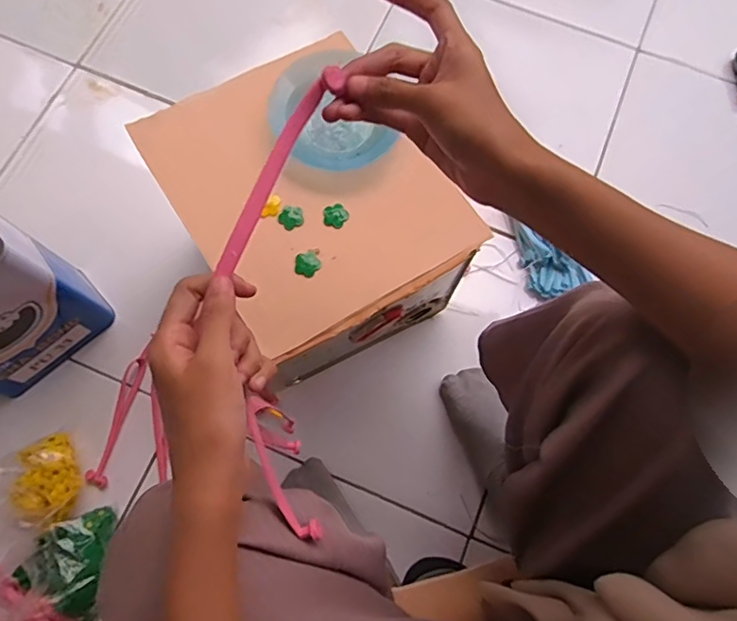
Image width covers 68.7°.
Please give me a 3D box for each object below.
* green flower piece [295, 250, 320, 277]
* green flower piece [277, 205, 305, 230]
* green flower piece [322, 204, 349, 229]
[{"bbox_3d":[-0.056,-0.043,0.498,0.022,0.004,0.024,0,74,-1],"label":"green flower piece"},{"bbox_3d":[-0.073,-0.088,0.509,0.023,0.004,0.024,0,74,-1],"label":"green flower piece"},{"bbox_3d":[-0.032,-0.089,0.511,0.023,0.004,0.023,-36,91,4],"label":"green flower piece"}]

